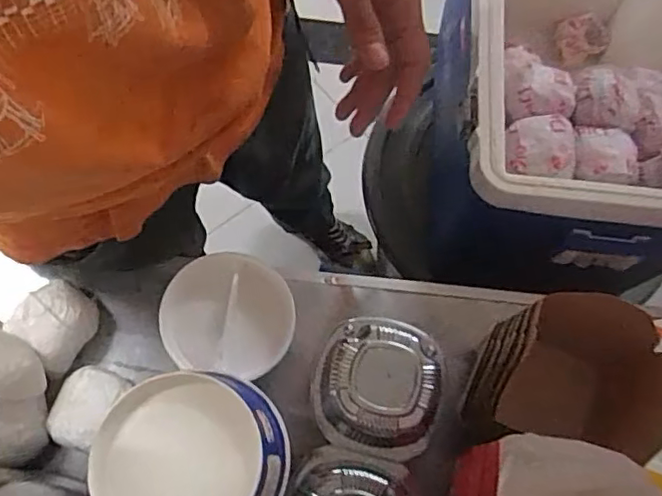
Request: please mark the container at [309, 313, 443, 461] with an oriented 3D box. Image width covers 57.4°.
[{"bbox_3d":[0.046,0.131,0.572,0.120,0.053,0.121,1,68,-2],"label":"container"}]

